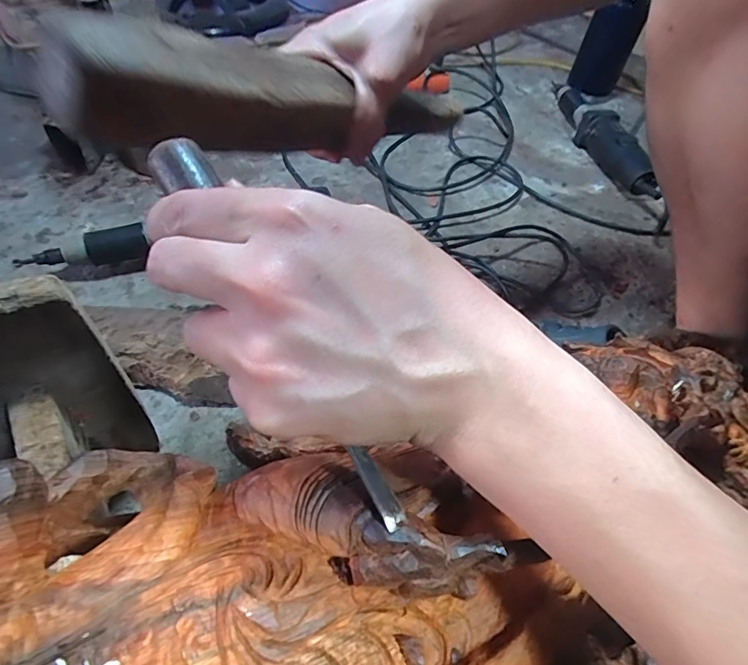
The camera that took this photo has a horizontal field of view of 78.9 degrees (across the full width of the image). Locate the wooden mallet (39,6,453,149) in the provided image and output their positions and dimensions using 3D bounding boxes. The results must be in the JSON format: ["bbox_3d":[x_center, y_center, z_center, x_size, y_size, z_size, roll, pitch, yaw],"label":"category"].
[{"bbox_3d":[-0.025,-0.148,0.304,0.033,0.053,0.348,31,33,20],"label":"wooden mallet"}]

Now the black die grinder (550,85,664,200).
[{"bbox_3d":[0.425,-0.386,0.868,0.069,0.069,0.392,0,50,-5],"label":"black die grinder"}]

